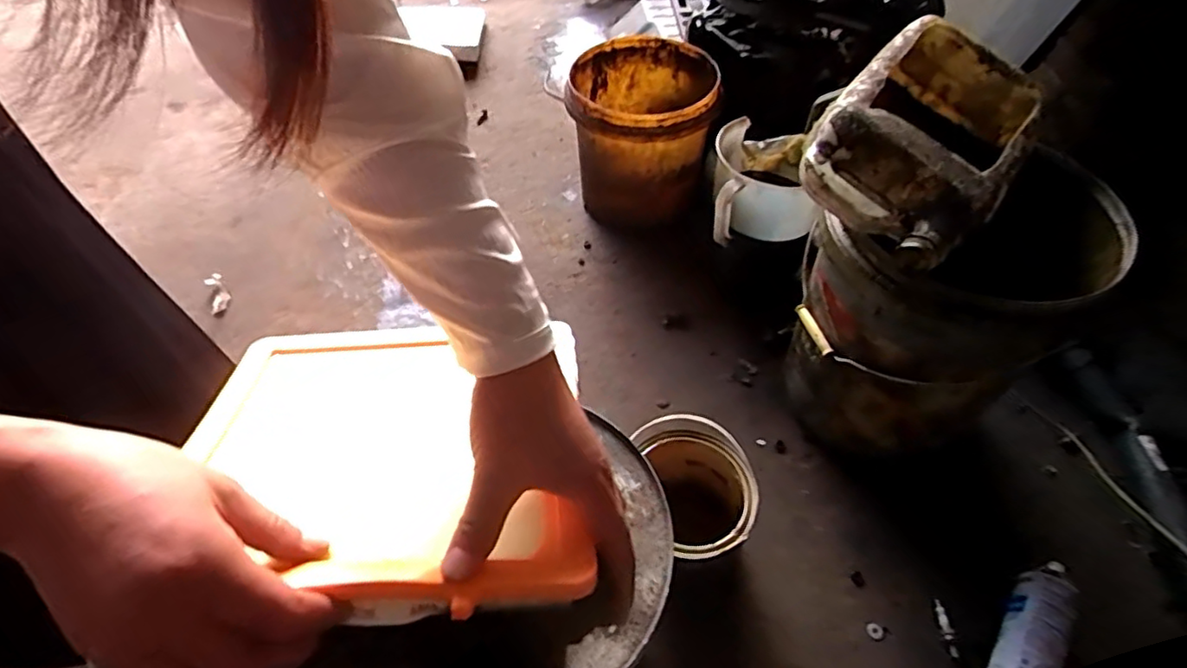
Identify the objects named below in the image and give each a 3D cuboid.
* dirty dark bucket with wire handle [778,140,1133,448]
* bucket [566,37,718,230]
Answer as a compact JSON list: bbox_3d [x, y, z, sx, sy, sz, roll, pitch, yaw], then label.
[{"bbox_3d":[0.412,-0.019,0.815,0.276,0.384,0.289,28,57,20],"label":"dirty dark bucket with wire handle"},{"bbox_3d":[0.081,-0.373,1.181,0.263,0.257,0.267,10,53,7],"label":"bucket"}]

